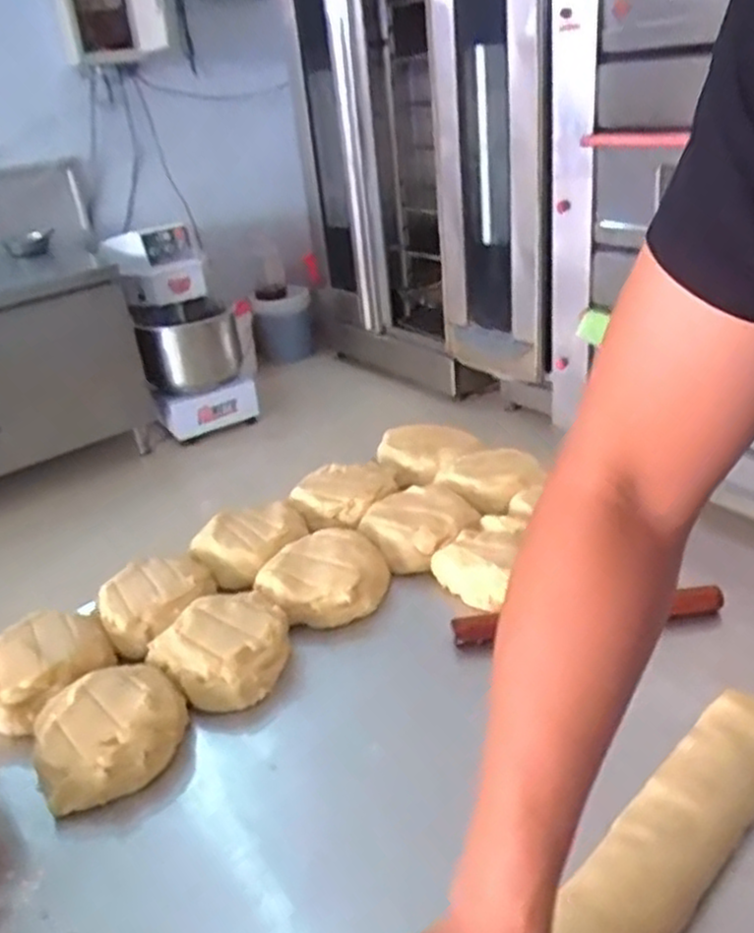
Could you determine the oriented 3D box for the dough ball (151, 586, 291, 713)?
[{"bbox_3d":[-0.159,0.186,0.799,0.134,0.051,0.133,-6,28,3],"label":"dough ball"}]

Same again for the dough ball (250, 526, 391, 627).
[{"bbox_3d":[-0.067,0.122,0.874,0.133,0.056,0.130,-6,28,3],"label":"dough ball"}]

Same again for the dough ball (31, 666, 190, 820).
[{"bbox_3d":[-0.255,0.247,0.718,0.138,0.047,0.131,-20,30,-22],"label":"dough ball"}]

